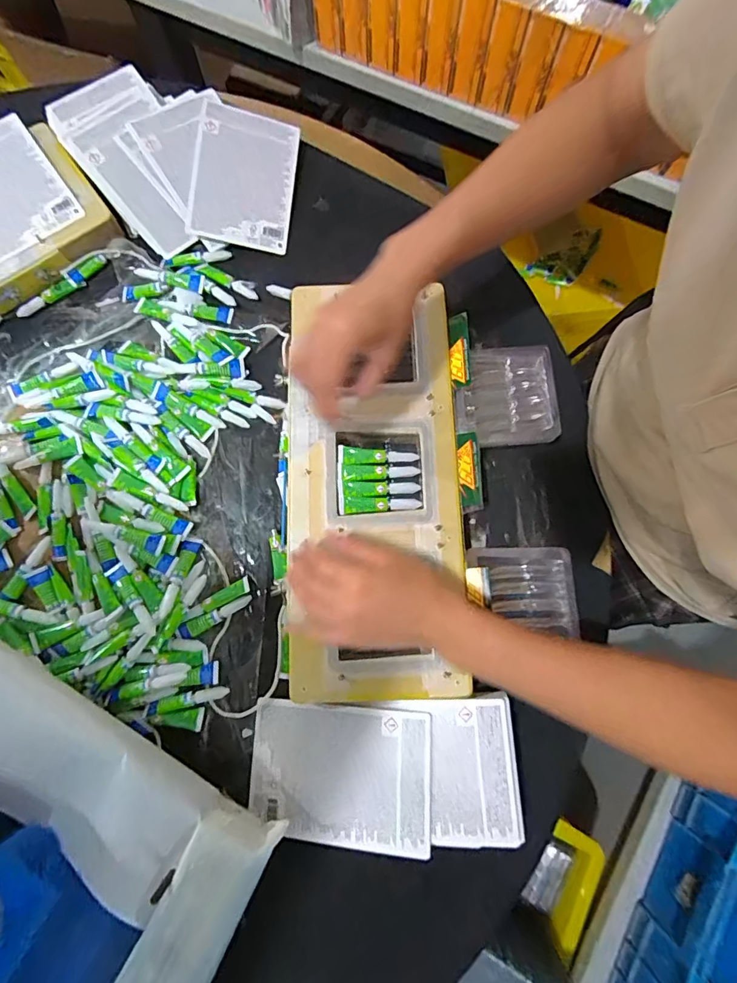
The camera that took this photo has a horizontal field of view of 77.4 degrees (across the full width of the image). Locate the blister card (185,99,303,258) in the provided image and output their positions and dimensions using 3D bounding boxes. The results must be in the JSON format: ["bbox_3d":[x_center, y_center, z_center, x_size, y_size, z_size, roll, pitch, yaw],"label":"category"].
[{"bbox_3d":[-0.149,-0.379,0.553,0.112,0.009,0.166,7,85,-14],"label":"blister card"}]

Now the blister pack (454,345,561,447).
[{"bbox_3d":[0.146,-0.102,0.491,0.109,0.020,0.100,-2,78,0],"label":"blister pack"}]

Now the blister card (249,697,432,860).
[{"bbox_3d":[-0.028,0.256,0.420,0.166,0.008,0.112,1,77,11],"label":"blister card"}]

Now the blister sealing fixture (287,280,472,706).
[{"bbox_3d":[0.004,-0.010,0.460,0.181,0.021,0.409,4,78,1],"label":"blister sealing fixture"}]

